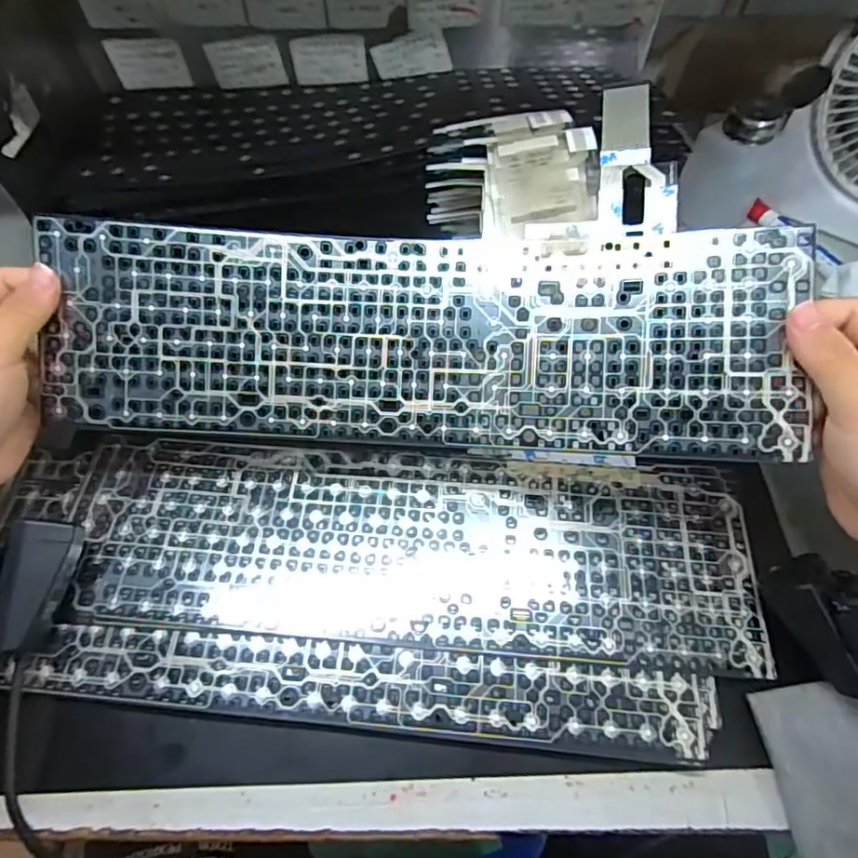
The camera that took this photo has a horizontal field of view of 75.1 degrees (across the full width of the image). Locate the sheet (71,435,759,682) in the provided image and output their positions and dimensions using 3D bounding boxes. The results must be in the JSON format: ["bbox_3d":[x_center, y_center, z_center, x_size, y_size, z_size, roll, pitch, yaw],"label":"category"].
[{"bbox_3d":[-0.010,0.070,0.349,0.406,0.007,0.123,4,62,4],"label":"sheet"}]

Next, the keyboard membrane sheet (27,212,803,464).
[{"bbox_3d":[-0.013,-0.052,0.319,0.407,0.031,0.119,2,89,7],"label":"keyboard membrane sheet"}]

